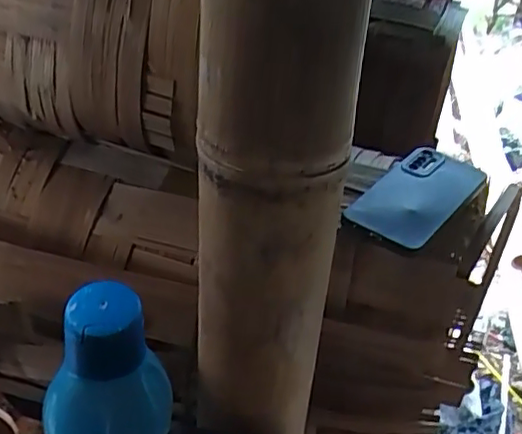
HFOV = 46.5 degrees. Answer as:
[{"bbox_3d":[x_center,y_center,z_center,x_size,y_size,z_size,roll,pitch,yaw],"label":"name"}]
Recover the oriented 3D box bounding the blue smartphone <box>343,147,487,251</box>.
[{"bbox_3d":[0.144,-0.020,0.559,0.080,0.010,0.142,26,48,27],"label":"blue smartphone"}]

